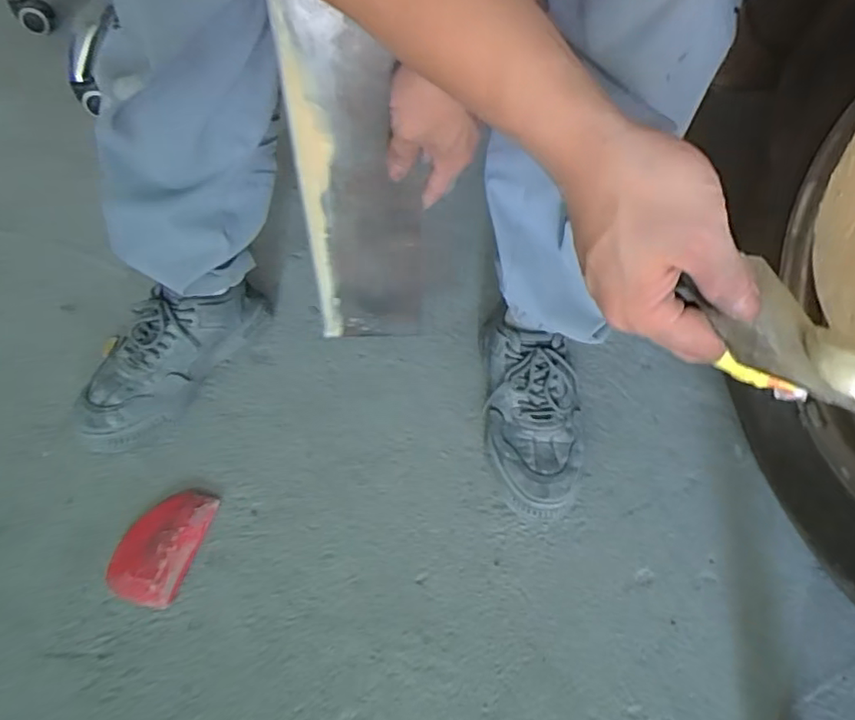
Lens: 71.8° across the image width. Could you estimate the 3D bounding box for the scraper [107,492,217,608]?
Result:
[{"bbox_3d":[-0.260,0.179,0.577,0.067,0.020,0.114,13,55,4],"label":"scraper"}]

